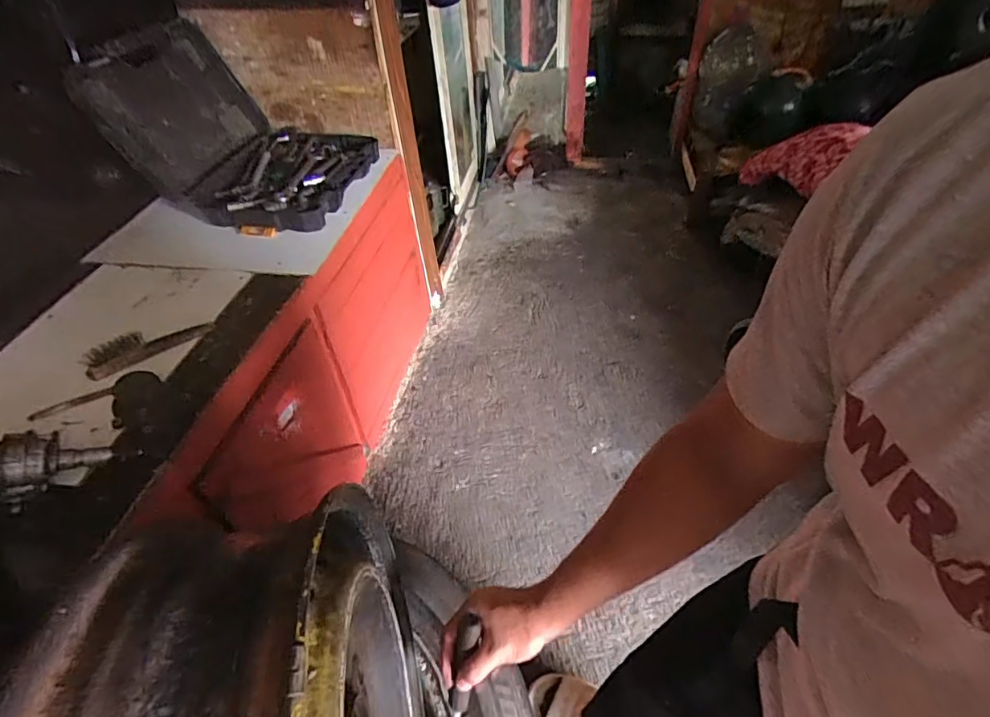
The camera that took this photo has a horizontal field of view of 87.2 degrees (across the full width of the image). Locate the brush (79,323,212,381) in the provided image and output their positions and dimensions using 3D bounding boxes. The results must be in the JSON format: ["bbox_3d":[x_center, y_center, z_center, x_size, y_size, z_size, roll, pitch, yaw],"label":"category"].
[{"bbox_3d":[-0.625,-0.030,0.932,0.204,0.054,0.034,-27,48,-21],"label":"brush"}]

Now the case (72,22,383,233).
[{"bbox_3d":[-0.602,-0.584,1.281,0.503,0.338,0.472,12,46,17],"label":"case"}]

